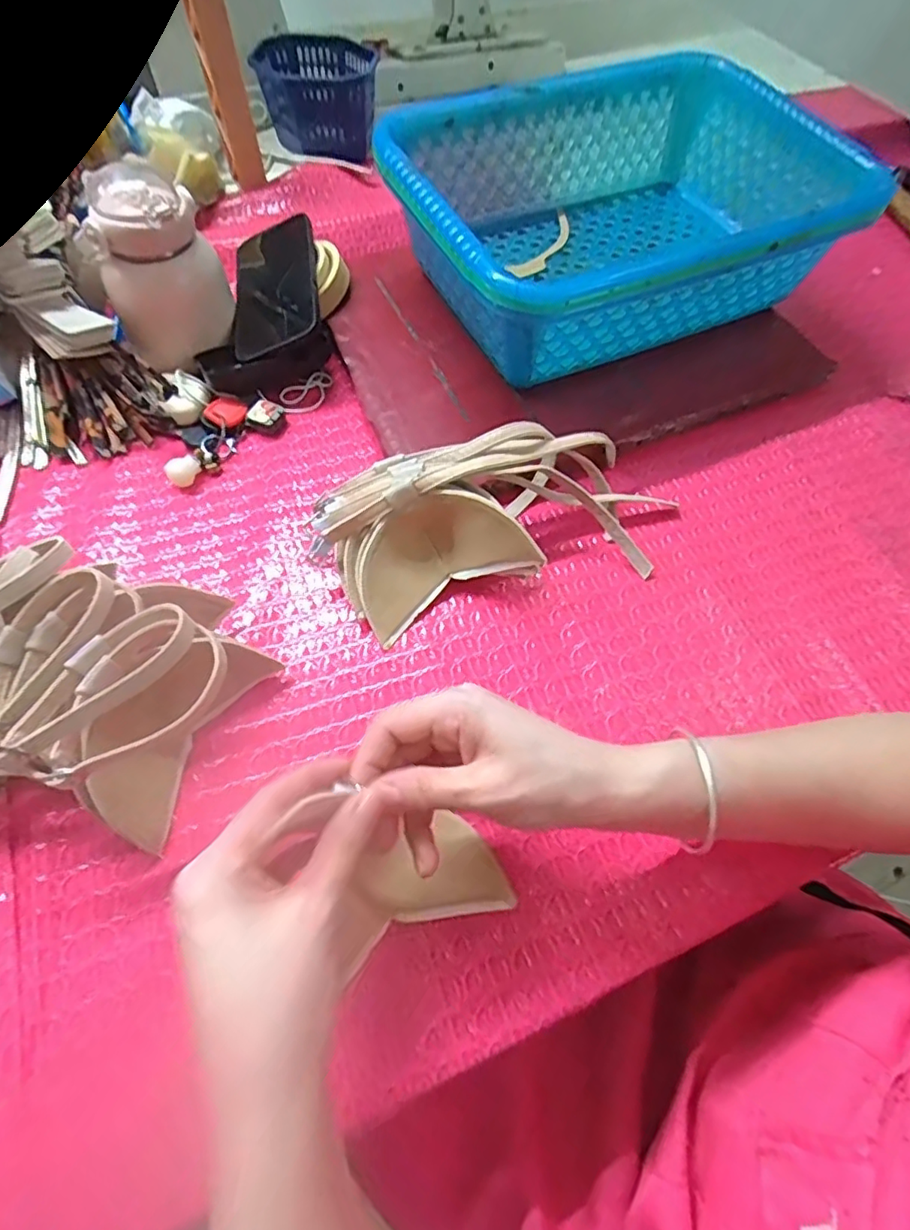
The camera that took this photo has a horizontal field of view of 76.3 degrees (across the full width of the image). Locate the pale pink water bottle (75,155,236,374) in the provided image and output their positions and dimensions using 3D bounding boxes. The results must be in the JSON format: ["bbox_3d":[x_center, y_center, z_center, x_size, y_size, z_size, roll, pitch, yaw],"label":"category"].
[{"bbox_3d":[-0.233,-0.274,0.457,0.073,0.108,0.086,38,66,19],"label":"pale pink water bottle"}]

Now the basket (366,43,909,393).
[{"bbox_3d":[0.135,-0.332,0.498,0.355,0.113,0.268,-21,65,-12],"label":"basket"}]

